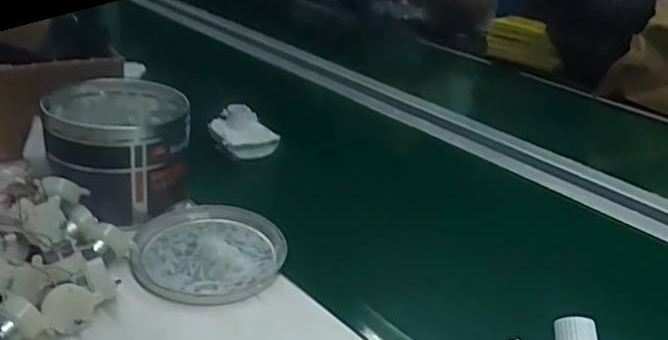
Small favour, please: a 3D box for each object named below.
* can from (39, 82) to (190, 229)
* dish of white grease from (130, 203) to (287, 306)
[{"bbox_3d":[-0.208,-0.018,0.548,0.119,0.108,0.147,-2,26,-21],"label":"can"},{"bbox_3d":[-0.110,0.074,0.505,0.128,0.026,0.129,0,25,-17],"label":"dish of white grease"}]

